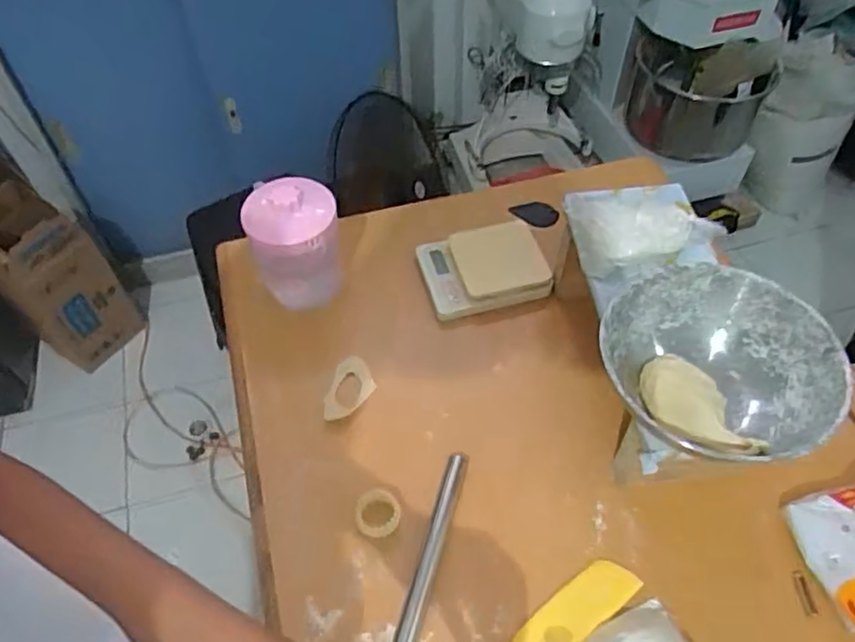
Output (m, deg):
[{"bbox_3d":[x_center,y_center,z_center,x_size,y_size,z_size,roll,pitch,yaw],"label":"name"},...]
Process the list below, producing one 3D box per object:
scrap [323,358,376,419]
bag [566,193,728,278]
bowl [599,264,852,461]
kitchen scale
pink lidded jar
[{"bbox_3d":[-0.100,0.090,0.858,0.056,0.011,0.095,13,55,11],"label":"scrap"},{"bbox_3d":[0.275,-0.124,0.824,0.194,0.052,0.145,-7,54,-4],"label":"bag"},{"bbox_3d":[0.282,0.047,0.656,0.217,0.078,0.198,6,54,6],"label":"bowl"},{"bbox_3d":[0.081,-0.078,0.963,0.173,0.041,0.142,-11,54,-7],"label":"kitchen scale"},{"bbox_3d":[-0.181,-0.103,0.905,0.118,0.172,0.114,-1,53,1],"label":"pink lidded jar"}]

